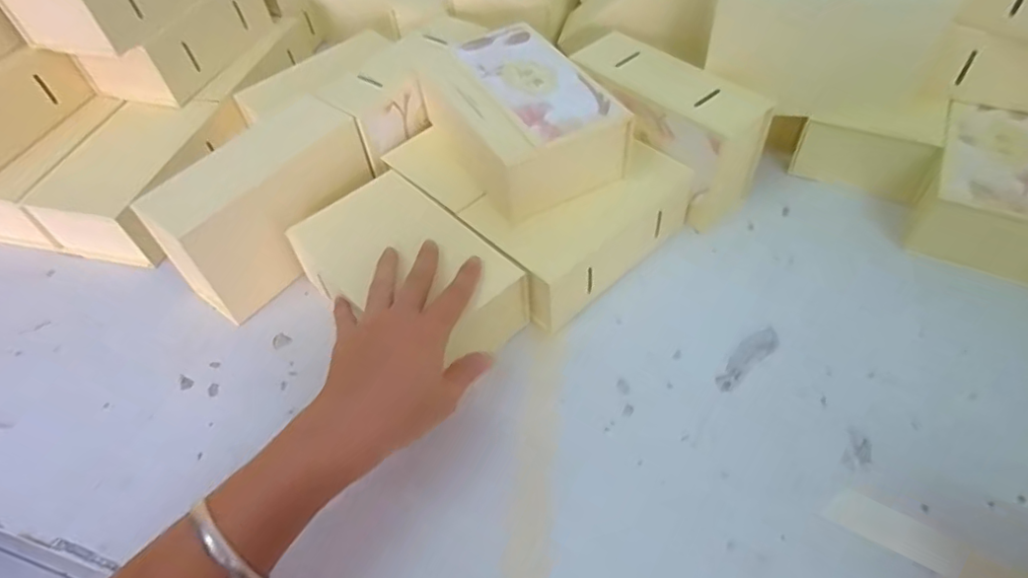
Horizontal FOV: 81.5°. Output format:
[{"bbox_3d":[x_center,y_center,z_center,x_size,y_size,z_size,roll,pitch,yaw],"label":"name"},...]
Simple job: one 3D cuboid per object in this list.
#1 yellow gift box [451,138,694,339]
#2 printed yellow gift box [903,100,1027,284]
[{"bbox_3d":[0.052,-0.055,0.477,0.165,0.062,0.100,-37,58,-22],"label":"yellow gift box"},{"bbox_3d":[0.382,-0.077,0.471,0.104,0.062,0.133,22,57,20],"label":"printed yellow gift box"}]

